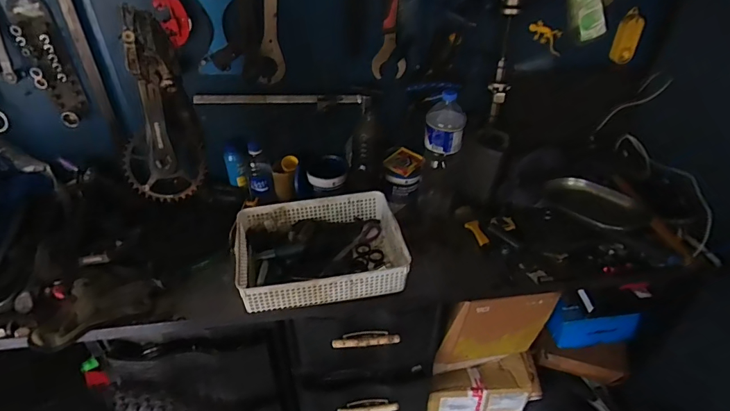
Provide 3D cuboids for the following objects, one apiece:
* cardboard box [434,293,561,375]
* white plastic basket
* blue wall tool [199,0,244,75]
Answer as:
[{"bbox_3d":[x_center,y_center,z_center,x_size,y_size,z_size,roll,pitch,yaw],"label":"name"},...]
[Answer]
[{"bbox_3d":[0.327,0.320,1.073,0.308,0.294,0.040,-7,40,-10],"label":"cardboard box"},{"bbox_3d":[-0.094,0.091,0.903,0.324,0.075,0.252,-7,40,-10],"label":"white plastic basket"},{"bbox_3d":[-0.302,-0.362,0.879,0.093,0.191,0.015,-6,39,-9],"label":"blue wall tool"}]

